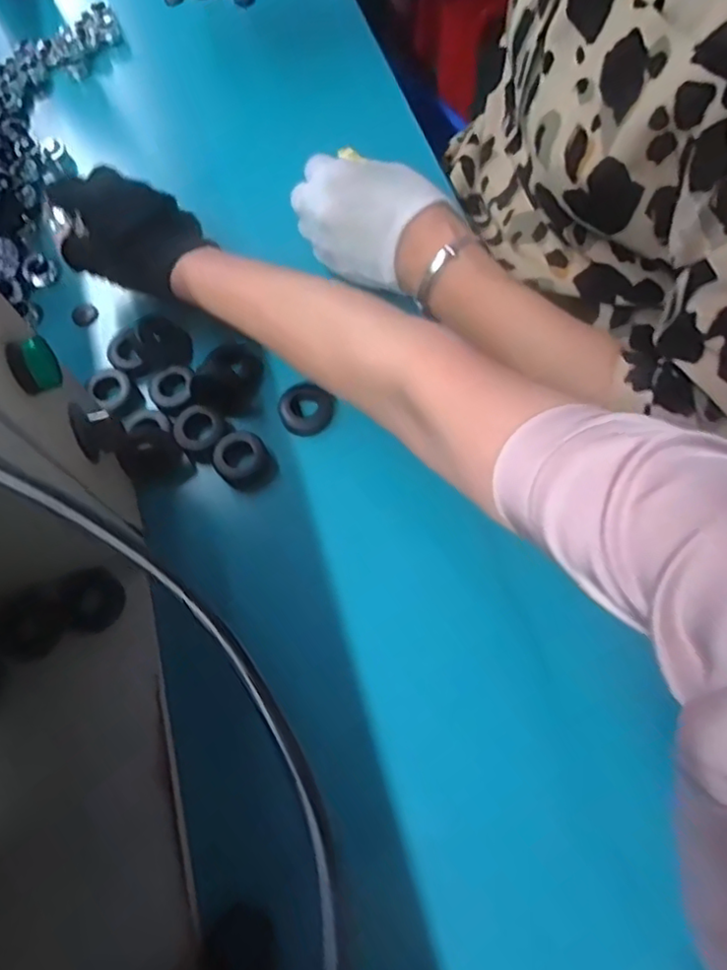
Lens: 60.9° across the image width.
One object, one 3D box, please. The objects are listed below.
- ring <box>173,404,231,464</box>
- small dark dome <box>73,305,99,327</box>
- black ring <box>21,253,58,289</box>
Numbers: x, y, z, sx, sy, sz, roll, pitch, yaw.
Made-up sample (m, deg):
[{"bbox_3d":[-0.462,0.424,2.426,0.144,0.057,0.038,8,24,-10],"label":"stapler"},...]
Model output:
[{"bbox_3d":[-0.118,-0.039,0.447,0.035,0.018,0.037,0,71,0],"label":"ring"},{"bbox_3d":[-0.228,-0.140,0.506,0.020,0.004,0.020,0,71,0],"label":"small dark dome"},{"bbox_3d":[-0.268,-0.177,0.511,0.025,0.010,0.027,0,71,0],"label":"black ring"}]

